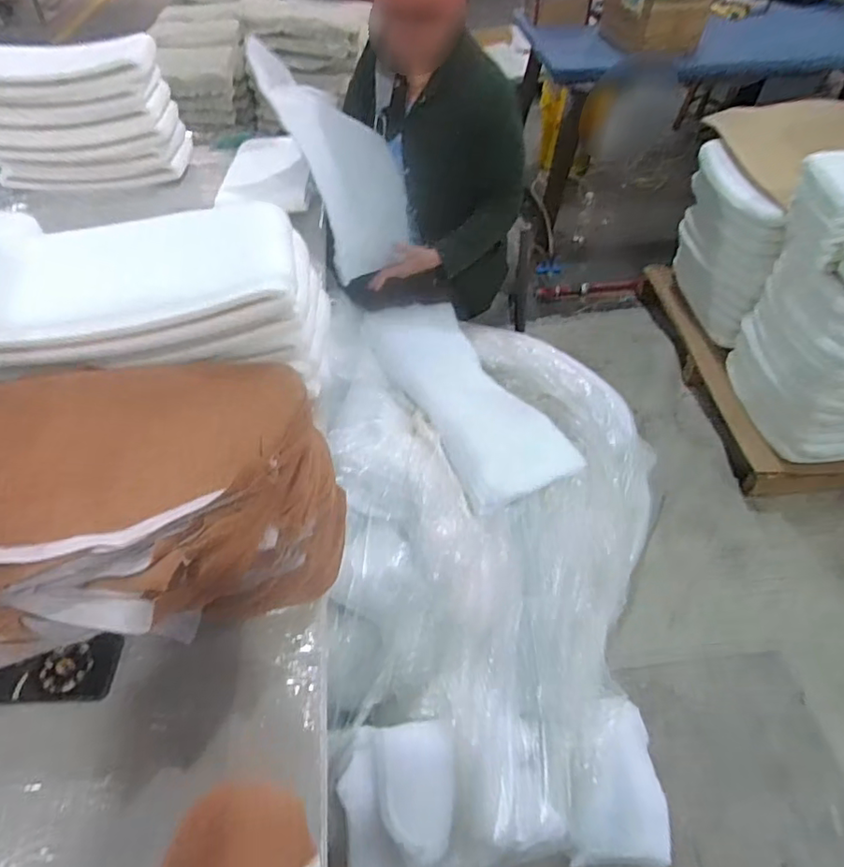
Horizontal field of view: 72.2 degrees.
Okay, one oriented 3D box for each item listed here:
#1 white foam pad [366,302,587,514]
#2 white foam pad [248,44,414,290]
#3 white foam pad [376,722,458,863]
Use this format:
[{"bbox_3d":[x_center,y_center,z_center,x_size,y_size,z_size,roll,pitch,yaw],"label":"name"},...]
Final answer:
[{"bbox_3d":[0.083,-0.082,1.311,0.274,0.140,0.543,-28,55,-20],"label":"white foam pad"},{"bbox_3d":[-0.166,-0.613,1.301,0.253,0.484,0.069,-29,24,-28],"label":"white foam pad"},{"bbox_3d":[-0.006,0.590,0.962,0.138,0.029,0.194,12,58,-28],"label":"white foam pad"}]

